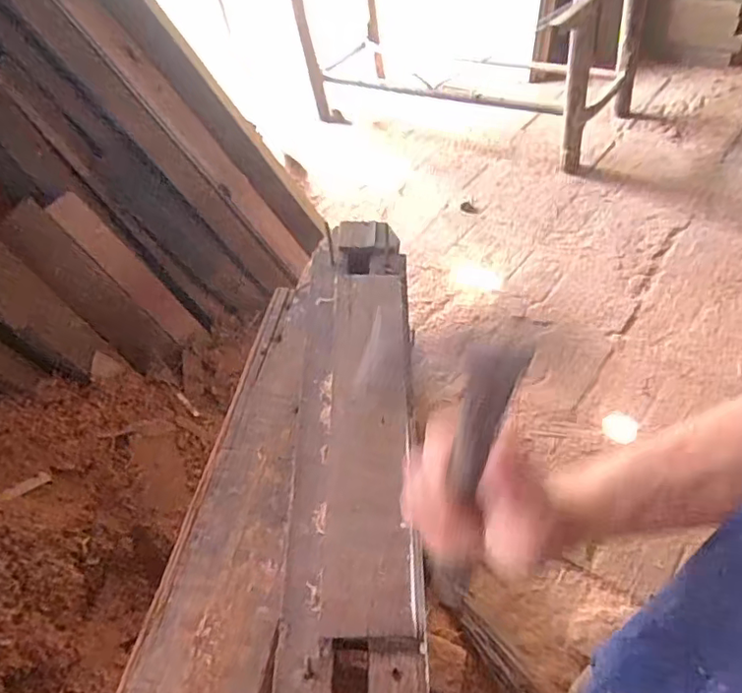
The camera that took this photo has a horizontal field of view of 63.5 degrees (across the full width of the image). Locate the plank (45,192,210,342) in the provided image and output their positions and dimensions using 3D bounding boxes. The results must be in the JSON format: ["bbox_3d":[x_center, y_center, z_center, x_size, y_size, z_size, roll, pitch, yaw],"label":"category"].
[{"bbox_3d":[-0.558,-0.172,1.409,0.035,0.438,0.085,-14,40,34],"label":"plank"}]

